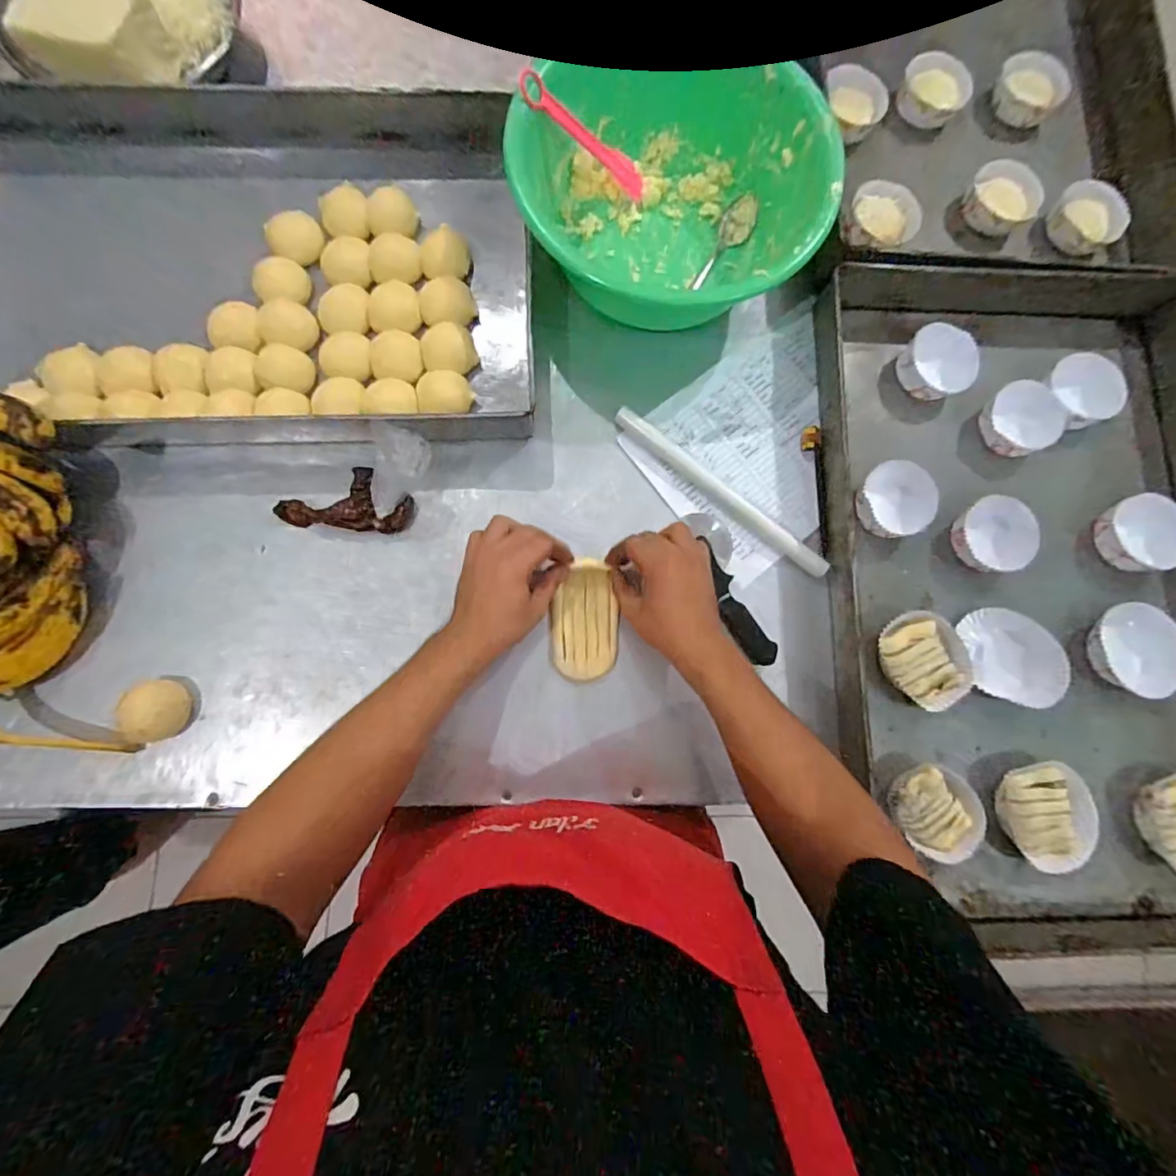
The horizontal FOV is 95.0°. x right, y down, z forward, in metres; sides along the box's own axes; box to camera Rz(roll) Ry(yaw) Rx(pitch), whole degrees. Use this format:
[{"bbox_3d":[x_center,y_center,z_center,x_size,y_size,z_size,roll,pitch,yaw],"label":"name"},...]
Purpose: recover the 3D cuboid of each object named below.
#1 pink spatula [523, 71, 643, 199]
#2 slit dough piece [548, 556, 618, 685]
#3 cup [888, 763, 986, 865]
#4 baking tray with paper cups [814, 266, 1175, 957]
[{"bbox_3d":[0.000,-0.463,0.556,0.164,0.015,0.032,10,81,-41],"label":"pink spatula"},{"bbox_3d":[-0.002,0.030,0.538,0.065,0.006,0.117,4,83,-2],"label":"slit dough piece"},{"bbox_3d":[0.334,0.212,0.516,0.076,0.032,0.083,1,81,-3],"label":"cup"},{"bbox_3d":[0.462,-0.001,0.555,0.427,0.067,0.697,1,81,-3],"label":"baking tray with paper cups"}]

